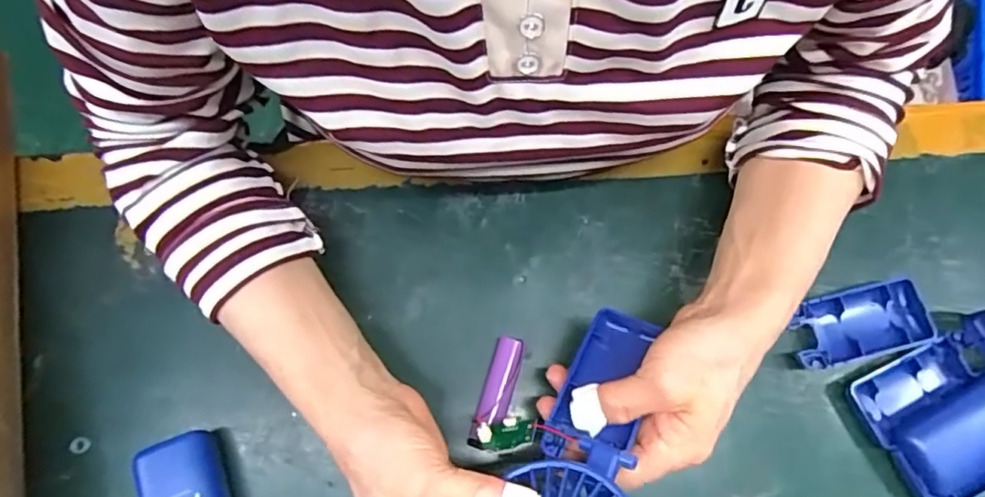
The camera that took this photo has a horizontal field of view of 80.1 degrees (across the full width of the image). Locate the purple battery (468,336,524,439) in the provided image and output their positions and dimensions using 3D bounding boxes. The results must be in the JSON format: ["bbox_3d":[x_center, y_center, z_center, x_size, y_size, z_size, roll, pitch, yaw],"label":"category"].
[{"bbox_3d":[0.003,0.088,0.371,0.019,0.018,0.064,17,75,3],"label":"purple battery"}]

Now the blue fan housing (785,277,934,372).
[{"bbox_3d":[0.243,0.050,0.392,0.087,0.013,0.043,-14,76,-5],"label":"blue fan housing"}]

